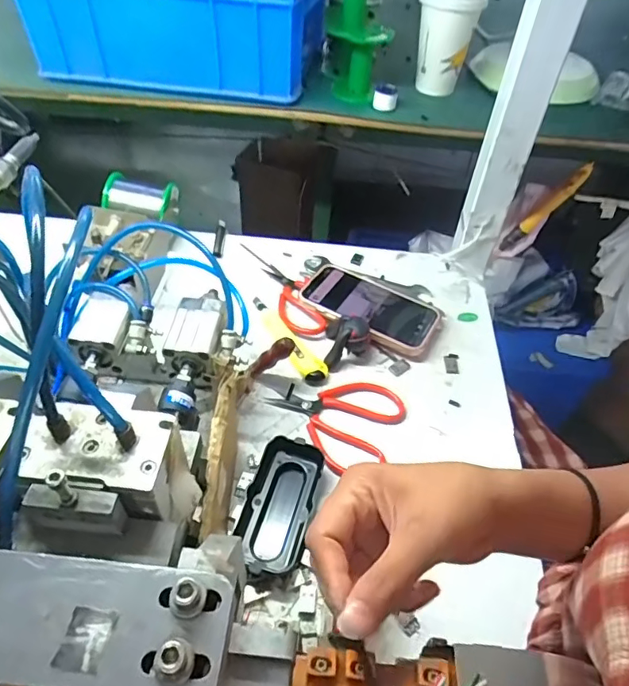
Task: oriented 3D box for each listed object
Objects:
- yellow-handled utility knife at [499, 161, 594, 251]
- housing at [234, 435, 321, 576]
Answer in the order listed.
[{"bbox_3d":[0.377,-0.219,0.833,0.030,0.185,0.029,28,47,-13],"label":"yellow-handled utility knife"},{"bbox_3d":[-0.027,0.128,0.412,0.053,0.024,0.103,15,48,9],"label":"housing"}]

